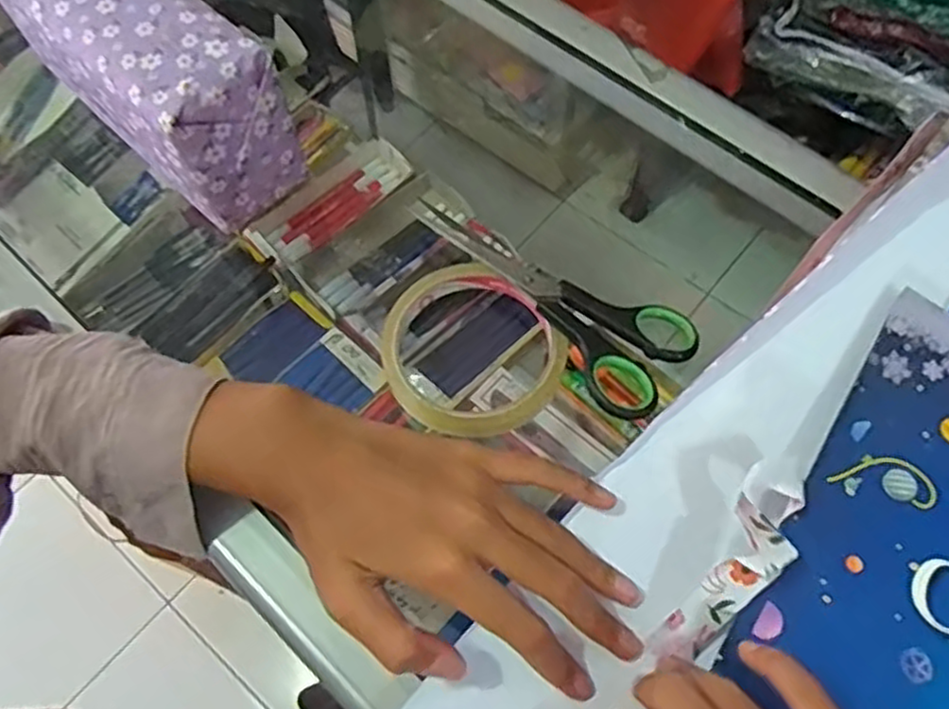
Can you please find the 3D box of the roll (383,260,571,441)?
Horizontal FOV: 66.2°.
[{"bbox_3d":[-0.003,-0.002,0.357,0.082,0.011,0.089,0,64,1],"label":"roll"}]

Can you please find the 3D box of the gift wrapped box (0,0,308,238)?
[{"bbox_3d":[-0.183,-0.160,0.390,0.196,0.086,0.065,41,72,18],"label":"gift wrapped box"}]

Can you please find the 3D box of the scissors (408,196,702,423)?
[{"bbox_3d":[0.045,-0.037,0.365,0.069,0.021,0.153,-36,69,-15],"label":"scissors"}]

